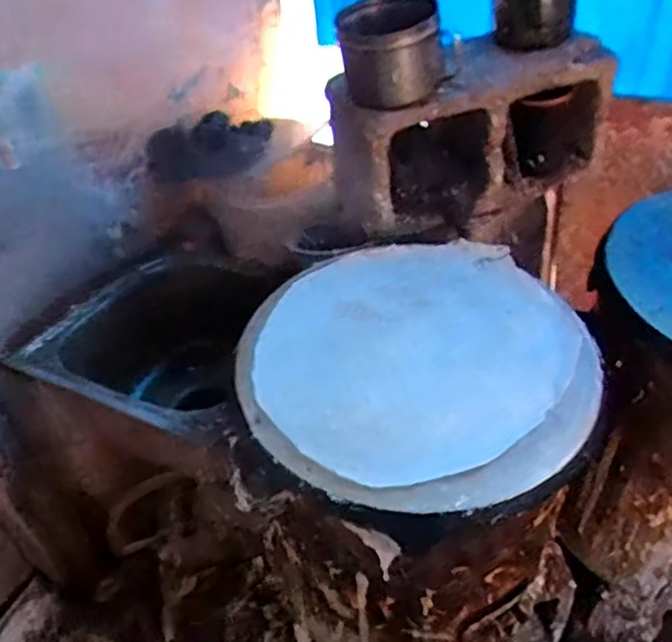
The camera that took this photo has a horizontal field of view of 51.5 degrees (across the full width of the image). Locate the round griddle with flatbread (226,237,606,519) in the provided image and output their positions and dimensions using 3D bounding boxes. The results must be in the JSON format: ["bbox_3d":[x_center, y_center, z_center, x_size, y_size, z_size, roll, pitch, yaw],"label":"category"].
[{"bbox_3d":[0.079,0.035,0.730,0.341,0.038,0.347,-3,43,2],"label":"round griddle with flatbread"}]

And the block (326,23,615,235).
[{"bbox_3d":[0.189,-0.276,0.993,0.360,0.193,0.180,-18,44,-13],"label":"block"}]

